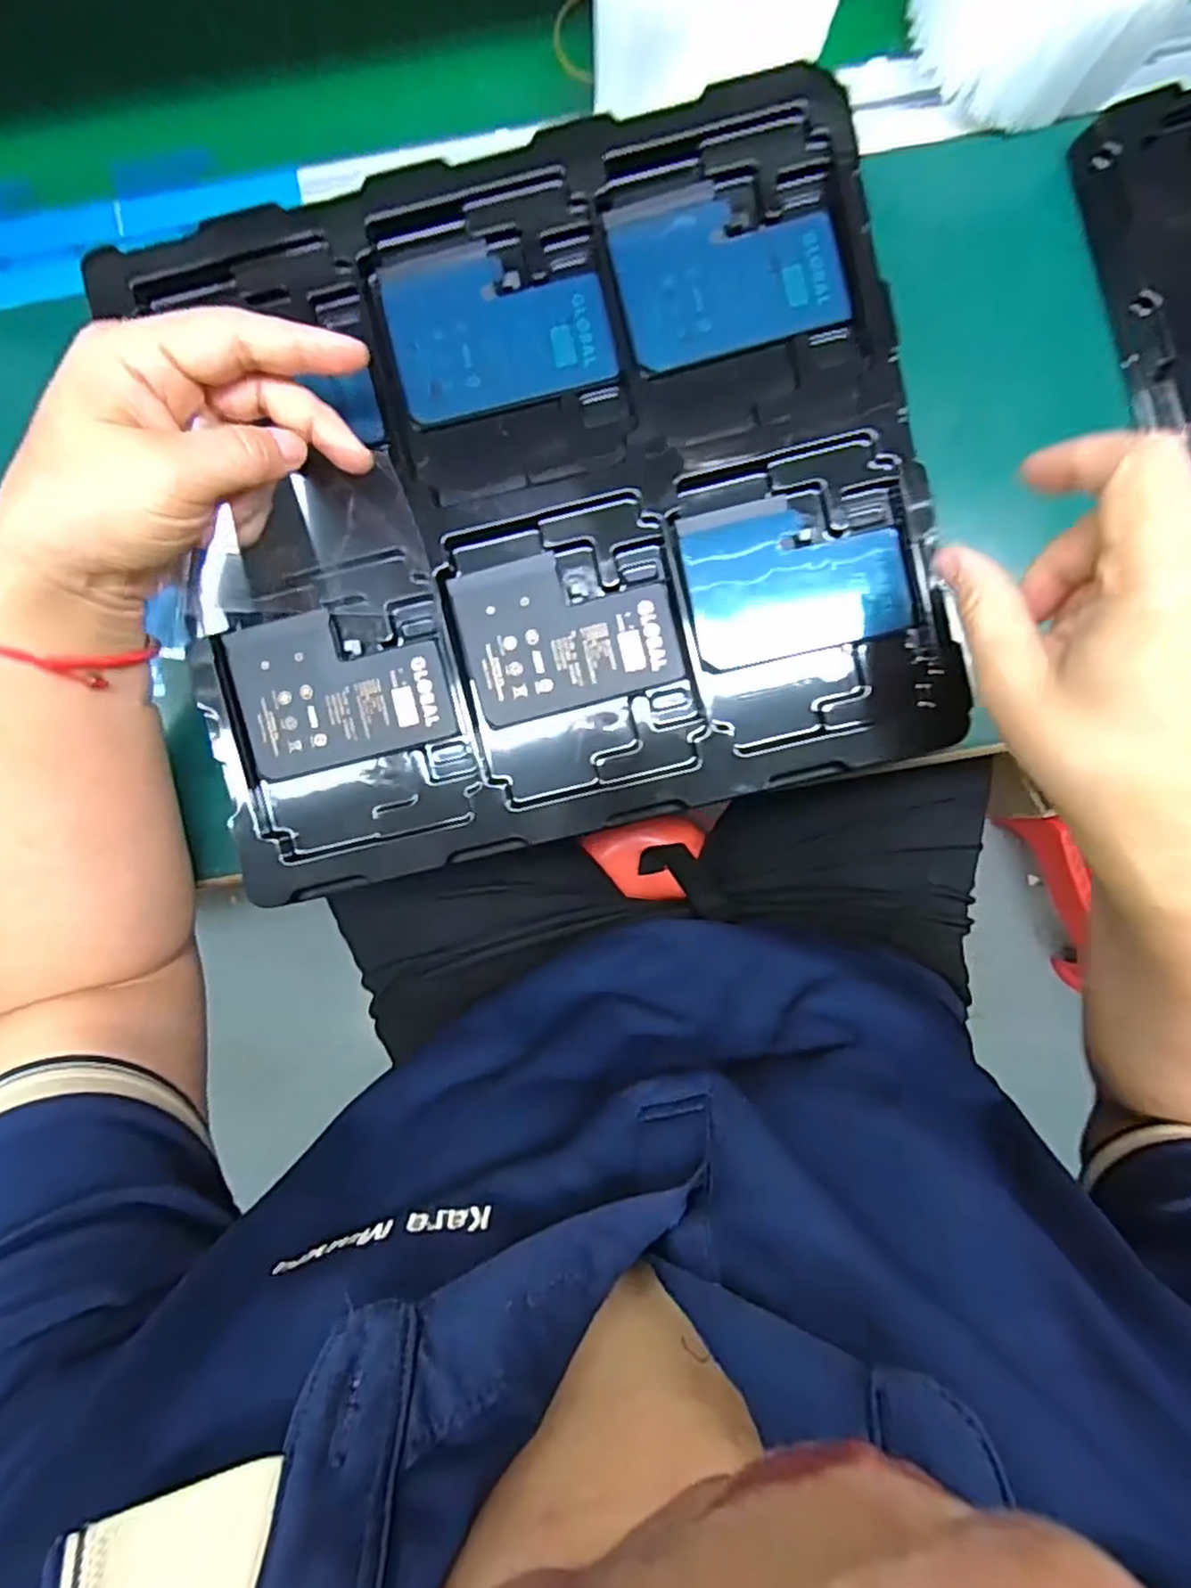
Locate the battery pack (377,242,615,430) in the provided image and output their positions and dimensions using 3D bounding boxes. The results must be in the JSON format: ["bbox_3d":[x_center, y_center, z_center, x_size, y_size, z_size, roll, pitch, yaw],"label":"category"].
[{"bbox_3d":[-0.040,-0.196,0.296,0.088,0.006,0.064,-13,92,1],"label":"battery pack"}]

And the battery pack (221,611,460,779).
[{"bbox_3d":[-0.110,-0.047,0.309,0.089,0.006,0.064,-13,92,1],"label":"battery pack"}]

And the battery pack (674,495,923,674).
[{"bbox_3d":[0.085,-0.093,0.304,0.090,0.005,0.065,-12,92,1],"label":"battery pack"}]

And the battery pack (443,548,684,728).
[{"bbox_3d":[-0.012,-0.071,0.305,0.089,0.004,0.065,-14,92,1],"label":"battery pack"}]

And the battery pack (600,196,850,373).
[{"bbox_3d":[0.055,-0.215,0.293,0.089,0.005,0.060,-13,92,1],"label":"battery pack"}]

